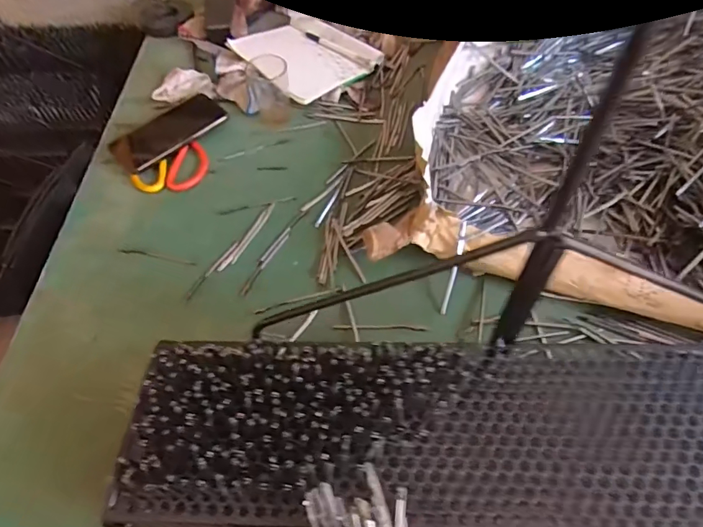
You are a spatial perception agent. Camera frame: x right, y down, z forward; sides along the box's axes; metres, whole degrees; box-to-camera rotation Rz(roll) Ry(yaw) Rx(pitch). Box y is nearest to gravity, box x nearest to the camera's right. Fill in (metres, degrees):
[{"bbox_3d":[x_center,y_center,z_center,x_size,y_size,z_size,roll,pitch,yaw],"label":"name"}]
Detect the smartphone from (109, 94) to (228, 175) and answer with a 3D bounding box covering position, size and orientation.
[{"bbox_3d":[-0.261,-0.190,0.672,0.157,0.010,0.065,-40,87,-16],"label":"smartphone"}]

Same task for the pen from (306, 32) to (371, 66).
[{"bbox_3d":[-0.026,-0.353,0.768,0.017,0.009,0.146,-40,63,-19],"label":"pen"}]

